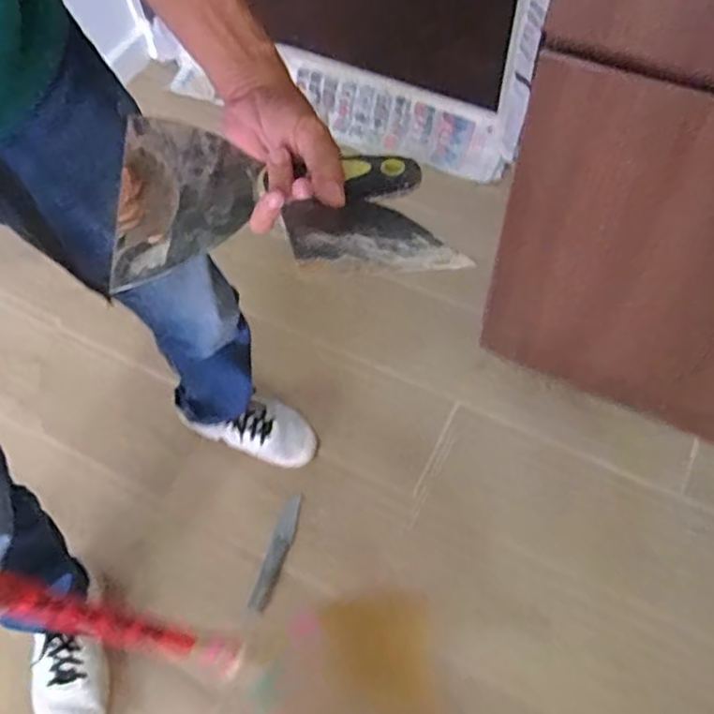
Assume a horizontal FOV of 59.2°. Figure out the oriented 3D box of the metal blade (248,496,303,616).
[{"bbox_3d":[-0.134,0.326,1.056,0.036,0.008,0.193,15,65,11],"label":"metal blade"}]

